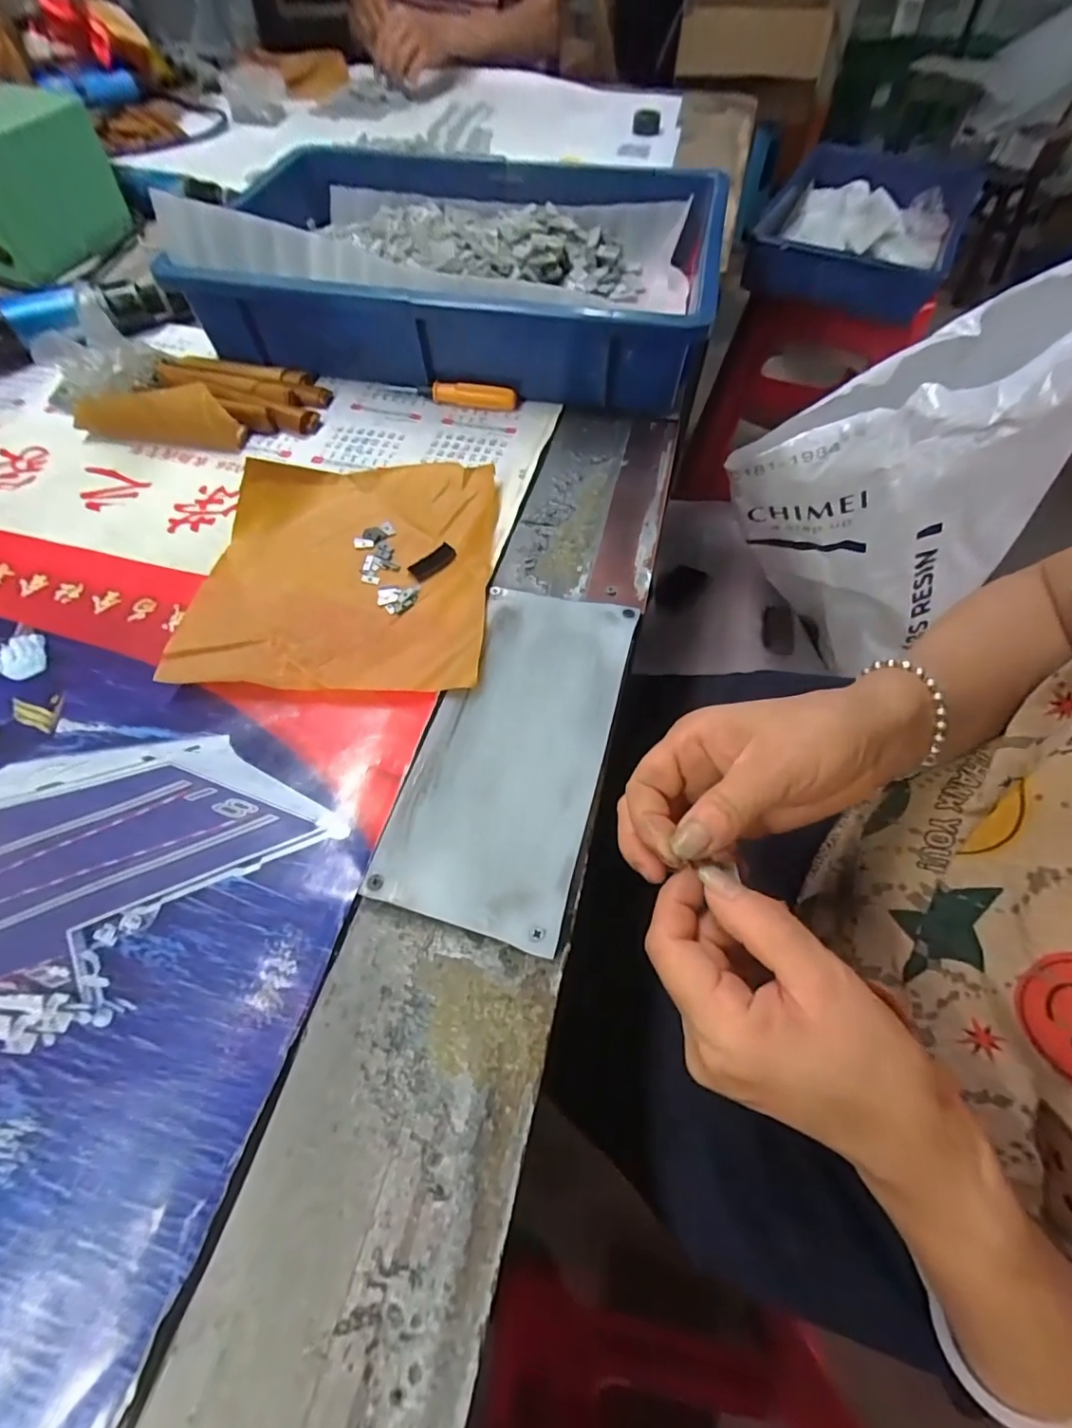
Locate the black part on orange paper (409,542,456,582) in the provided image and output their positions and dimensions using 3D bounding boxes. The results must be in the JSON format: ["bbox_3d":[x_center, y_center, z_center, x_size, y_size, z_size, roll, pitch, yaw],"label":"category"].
[{"bbox_3d":[-0.068,-0.101,0.362,0.033,0.004,0.018,-39,67,-20],"label":"black part on orange paper"}]

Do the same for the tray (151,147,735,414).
[{"bbox_3d":[-0.077,-0.403,0.481,0.455,0.088,0.311,8,60,5],"label":"tray"}]

